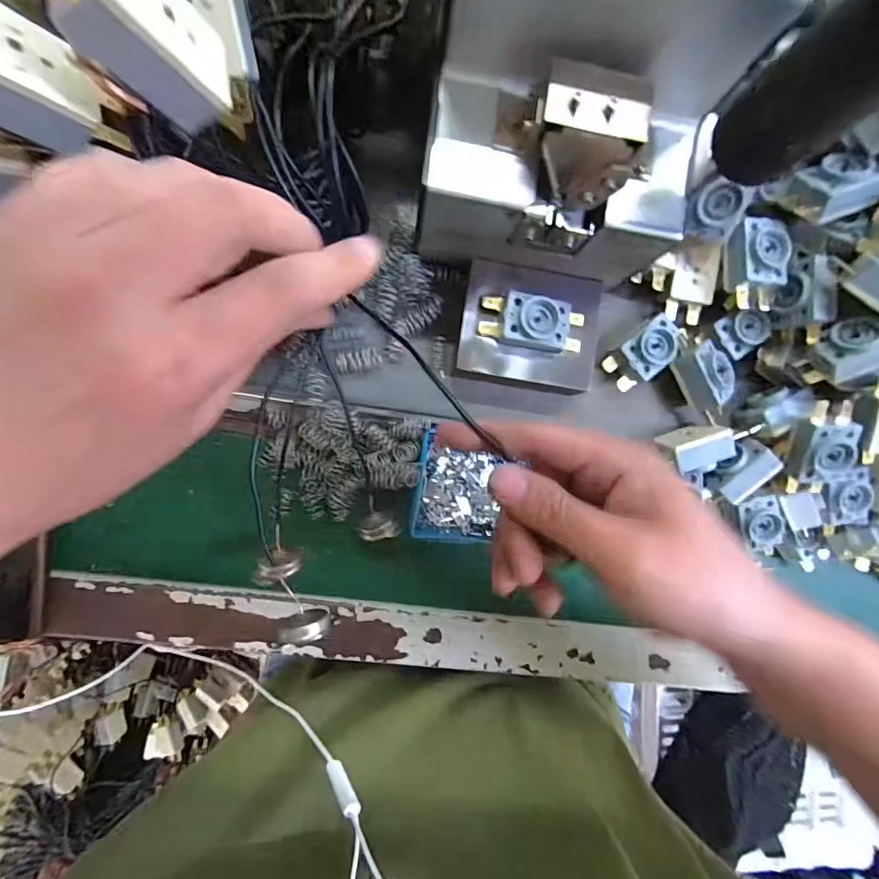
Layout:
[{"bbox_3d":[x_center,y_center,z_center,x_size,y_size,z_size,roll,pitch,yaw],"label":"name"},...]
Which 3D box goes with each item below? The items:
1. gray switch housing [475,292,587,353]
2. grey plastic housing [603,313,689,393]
[{"bbox_3d":[0.054,-0.066,0.259,0.060,0.014,0.028,8,89,-7],"label":"gray switch housing"},{"bbox_3d":[0.128,-0.055,0.285,0.048,0.015,0.027,-39,95,-5],"label":"grey plastic housing"}]

